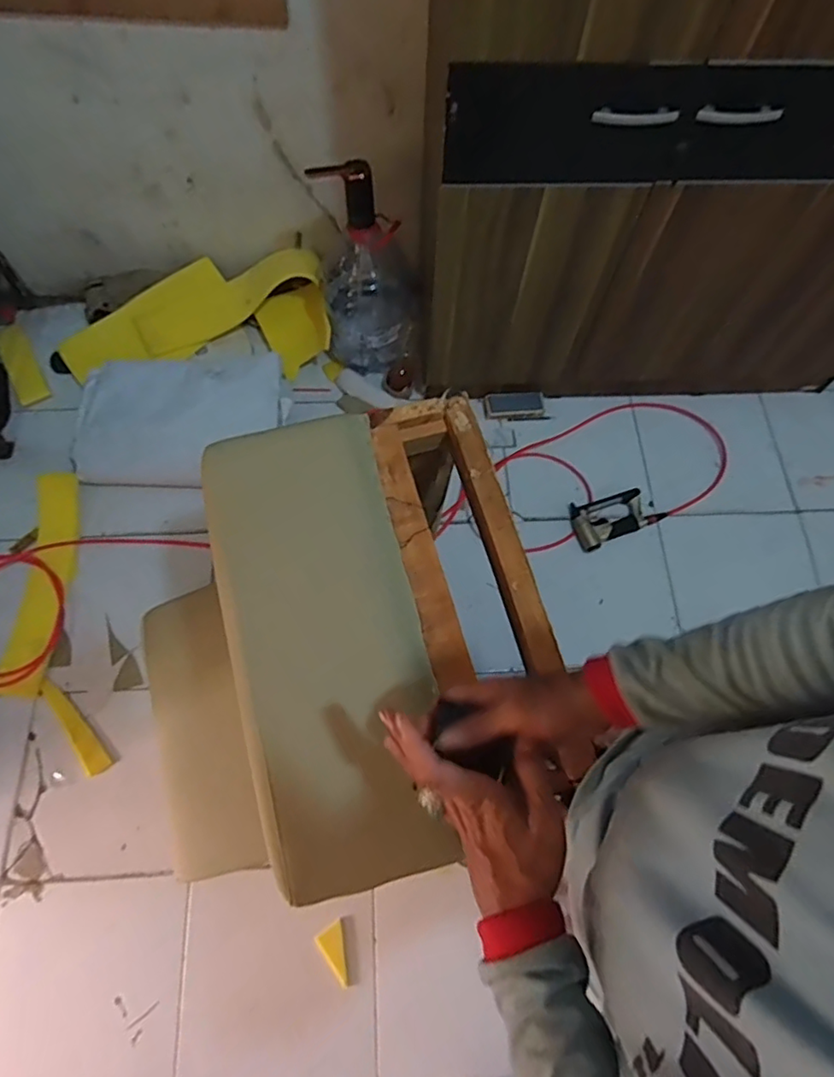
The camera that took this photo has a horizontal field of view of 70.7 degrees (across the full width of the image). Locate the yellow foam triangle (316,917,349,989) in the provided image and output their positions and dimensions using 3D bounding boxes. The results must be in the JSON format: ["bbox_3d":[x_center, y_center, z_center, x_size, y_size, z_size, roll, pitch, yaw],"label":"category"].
[{"bbox_3d":[-0.160,0.860,1.215,0.056,0.011,0.109,-30,72,-13],"label":"yellow foam triangle"}]

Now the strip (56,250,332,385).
[{"bbox_3d":[-0.620,-0.614,1.659,0.750,0.182,0.275,-5,68,-4],"label":"strip"}]

